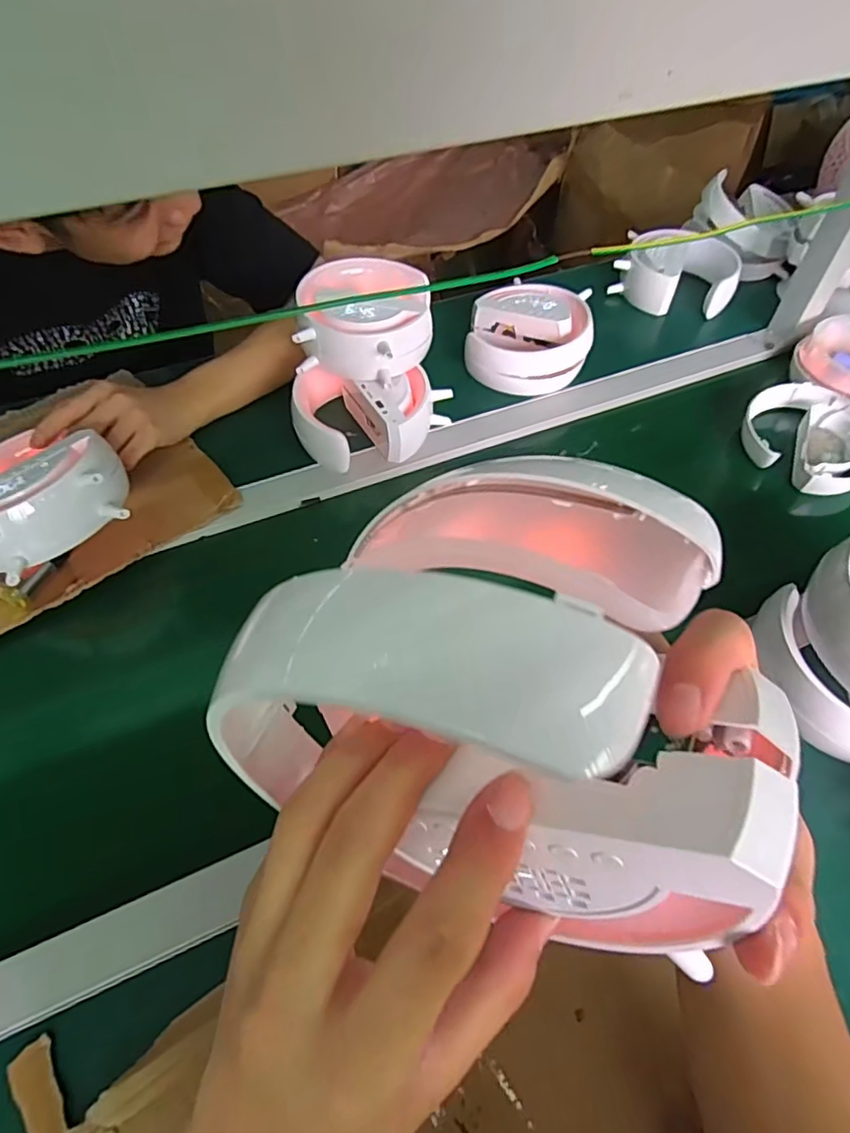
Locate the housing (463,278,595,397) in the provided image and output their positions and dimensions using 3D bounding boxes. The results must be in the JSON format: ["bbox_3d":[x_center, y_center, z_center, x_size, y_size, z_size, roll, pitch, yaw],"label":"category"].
[{"bbox_3d":[0.129,-0.289,0.715,0.145,0.061,0.152,9,55,5],"label":"housing"}]

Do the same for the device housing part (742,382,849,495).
[{"bbox_3d":[0.442,-0.139,0.660,0.149,0.055,0.154,27,58,17],"label":"device housing part"}]

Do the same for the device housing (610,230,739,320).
[{"bbox_3d":[0.353,-0.415,0.817,0.167,0.067,0.118,9,55,5],"label":"device housing"}]

